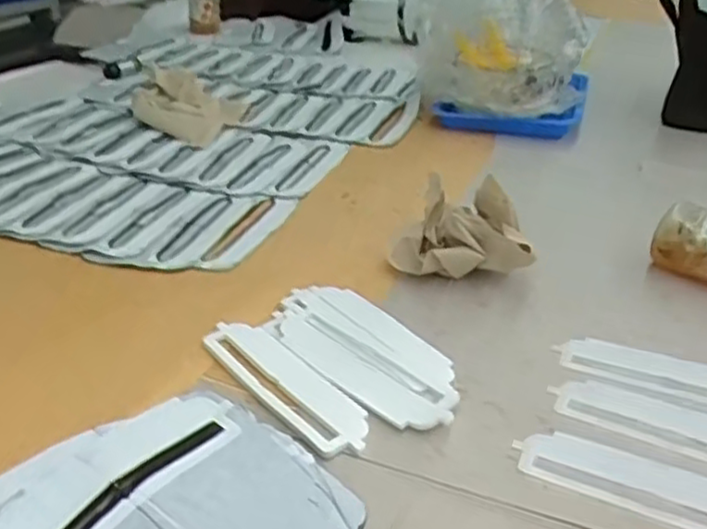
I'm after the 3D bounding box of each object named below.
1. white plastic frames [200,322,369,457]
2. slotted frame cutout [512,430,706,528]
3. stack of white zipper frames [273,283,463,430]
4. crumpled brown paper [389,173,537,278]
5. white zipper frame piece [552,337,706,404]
[{"bbox_3d":[-0.055,0.094,0.586,0.052,0.009,0.184,-21,37,-33],"label":"white plastic frames"},{"bbox_3d":[0.203,0.149,0.485,0.185,0.005,0.056,14,30,27],"label":"slotted frame cutout"},{"bbox_3d":[0.009,0.069,0.617,0.091,0.013,0.213,-21,37,-33],"label":"stack of white zipper frames"},{"bbox_3d":[0.107,-0.030,0.714,0.134,0.088,0.060,5,30,6],"label":"crumpled brown paper"},{"bbox_3d":[0.262,0.090,0.591,0.185,0.006,0.051,14,33,24],"label":"white zipper frame piece"}]

